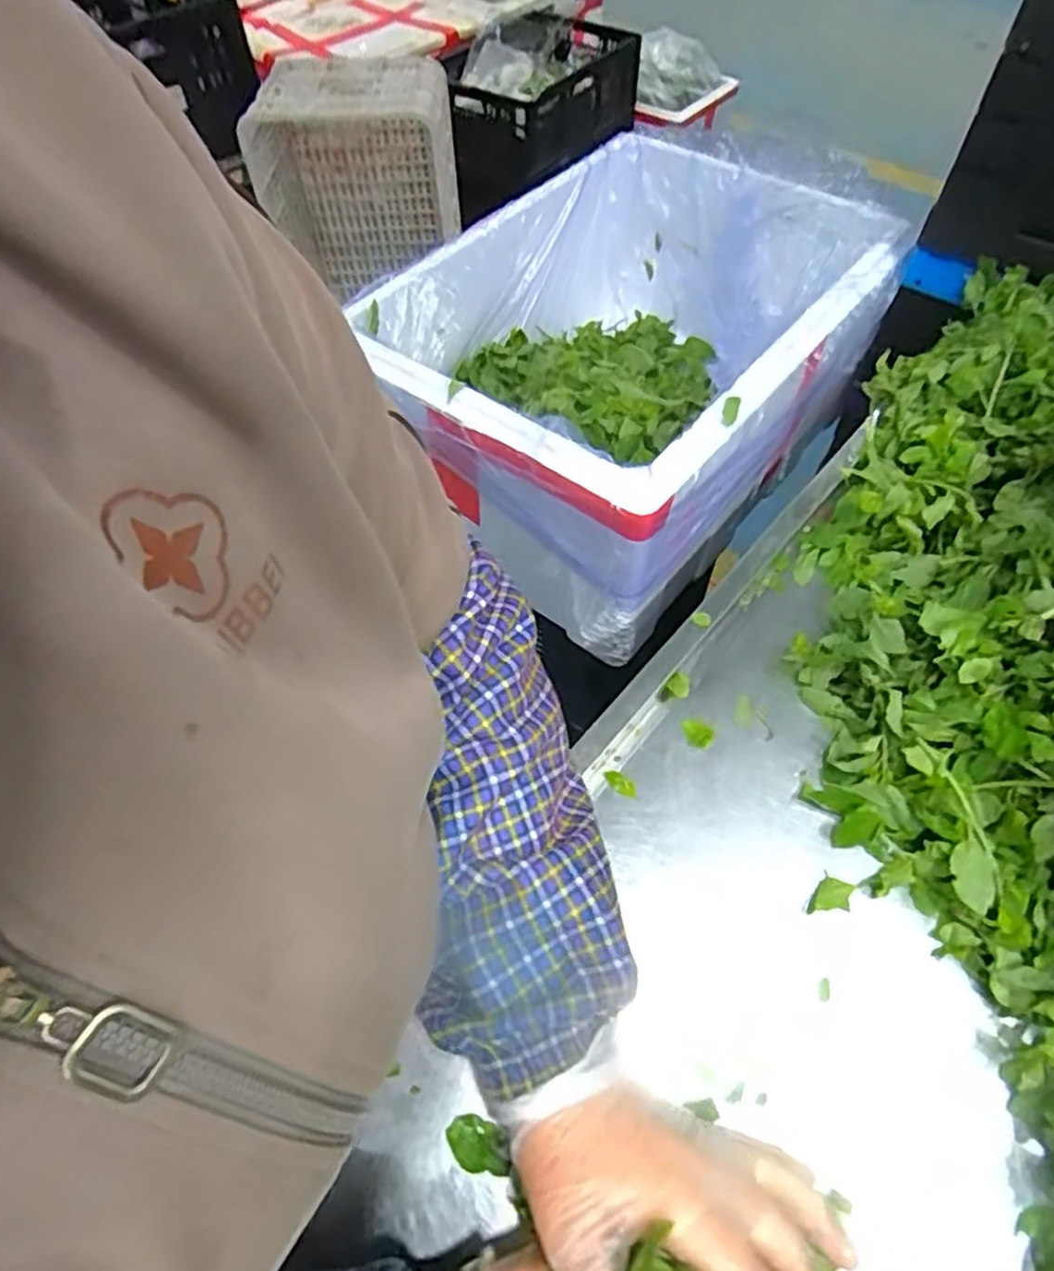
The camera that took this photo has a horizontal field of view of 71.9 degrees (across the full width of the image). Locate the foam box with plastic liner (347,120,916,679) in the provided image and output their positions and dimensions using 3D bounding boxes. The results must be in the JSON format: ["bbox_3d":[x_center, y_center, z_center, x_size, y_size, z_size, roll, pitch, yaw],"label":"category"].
[{"bbox_3d":[0.096,-0.284,0.766,0.387,0.218,0.481,37,65,23],"label":"foam box with plastic liner"}]

